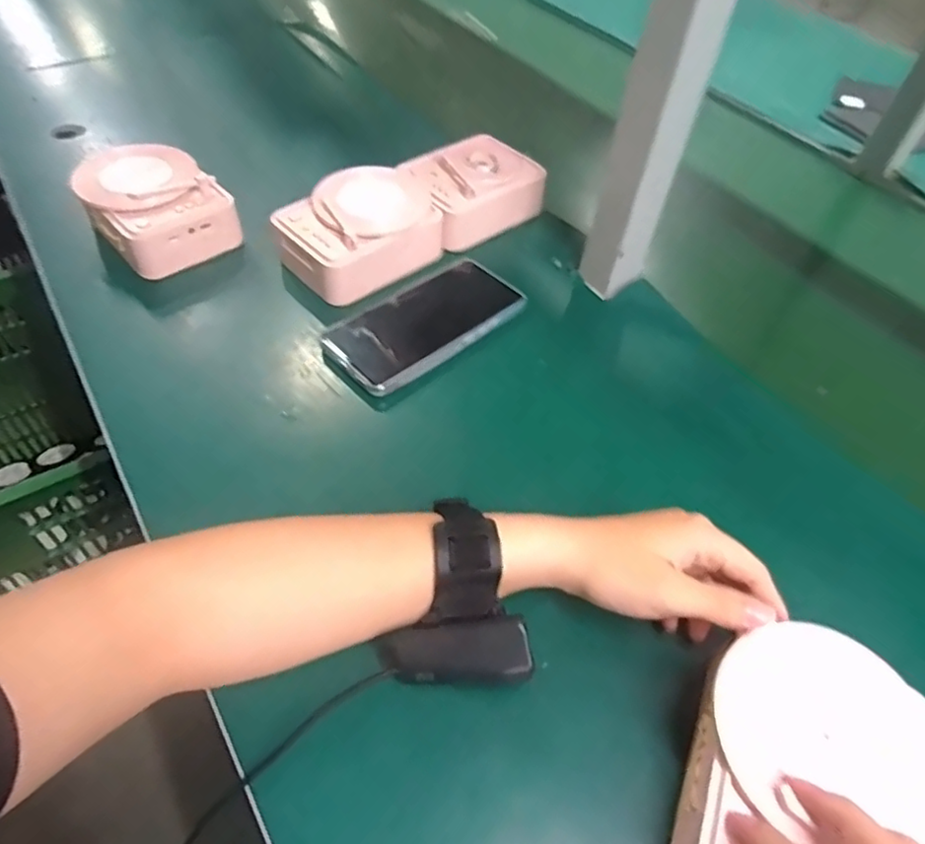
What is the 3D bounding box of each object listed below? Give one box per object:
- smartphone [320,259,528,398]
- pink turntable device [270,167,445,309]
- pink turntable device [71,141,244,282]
[{"bbox_3d":[-0.032,-0.086,0.505,0.159,0.013,0.088,-36,61,-29],"label":"smartphone"},{"bbox_3d":[-0.091,-0.167,0.548,0.137,0.053,0.097,-34,60,-28],"label":"pink turntable device"},{"bbox_3d":[-0.276,-0.191,0.557,0.133,0.059,0.097,38,57,24],"label":"pink turntable device"}]

